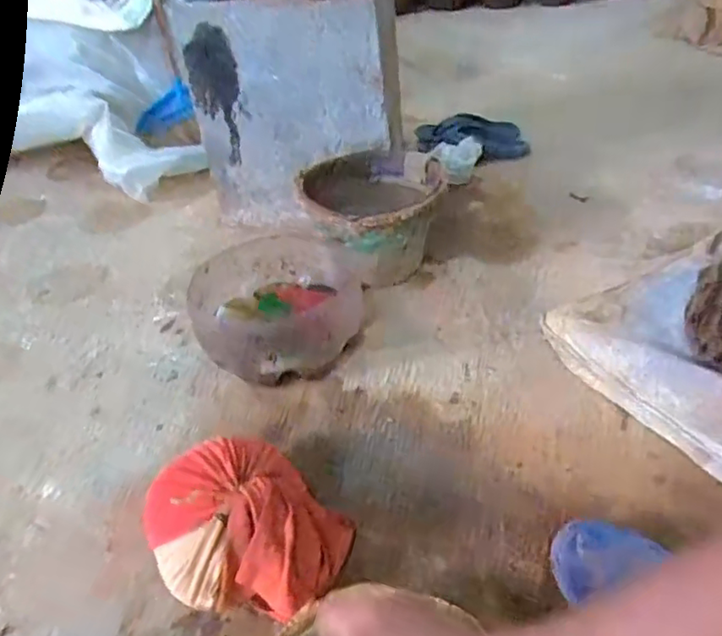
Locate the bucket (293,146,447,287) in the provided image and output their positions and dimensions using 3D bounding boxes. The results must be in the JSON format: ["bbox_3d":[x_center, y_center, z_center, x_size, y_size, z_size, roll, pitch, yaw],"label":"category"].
[{"bbox_3d":[0.019,-0.181,1.067,0.229,0.157,0.220,-3,37,2],"label":"bucket"}]

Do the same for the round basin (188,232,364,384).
[{"bbox_3d":[-0.117,-0.013,0.902,0.246,0.113,0.233,-3,37,2],"label":"round basin"}]

